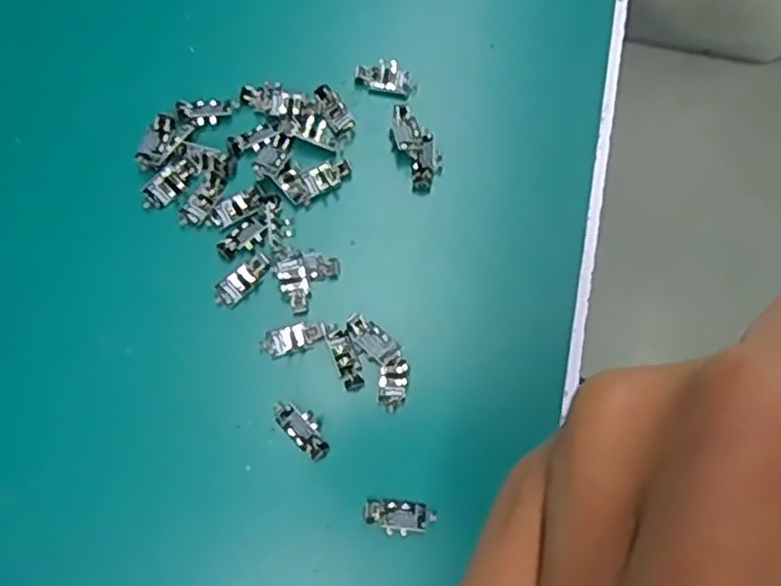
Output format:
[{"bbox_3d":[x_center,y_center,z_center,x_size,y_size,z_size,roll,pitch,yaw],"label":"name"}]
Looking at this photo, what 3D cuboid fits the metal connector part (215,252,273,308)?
[{"bbox_3d":[-0.059,-0.005,0.288,0.026,0.004,0.011,-41,81,-9],"label":"metal connector part"}]

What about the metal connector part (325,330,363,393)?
[{"bbox_3d":[-0.017,0.026,0.278,0.009,0.004,0.024,-23,79,-6],"label":"metal connector part"}]

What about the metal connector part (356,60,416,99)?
[{"bbox_3d":[-0.002,-0.094,0.309,0.025,0.004,0.015,11,78,2],"label":"metal connector part"}]

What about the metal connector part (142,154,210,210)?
[{"bbox_3d":[-0.090,-0.047,0.294,0.031,0.004,0.011,-43,81,-9],"label":"metal connector part"}]

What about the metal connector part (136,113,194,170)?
[{"bbox_3d":[-0.096,-0.063,0.296,0.015,0.006,0.026,30,79,6],"label":"metal connector part"}]

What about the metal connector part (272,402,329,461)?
[{"bbox_3d":[-0.034,0.053,0.275,0.011,0.005,0.027,-37,80,-8],"label":"metal connector part"}]

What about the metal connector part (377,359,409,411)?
[{"bbox_3d":[0.001,0.036,0.279,0.012,0.005,0.020,2,78,0],"label":"metal connector part"}]

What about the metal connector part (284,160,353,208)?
[{"bbox_3d":[-0.030,-0.047,0.296,0.028,0.004,0.012,-32,80,-7],"label":"metal connector part"}]

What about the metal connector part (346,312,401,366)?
[{"bbox_3d":[-0.008,0.018,0.280,0.023,0.004,0.012,41,80,8],"label":"metal connector part"}]

